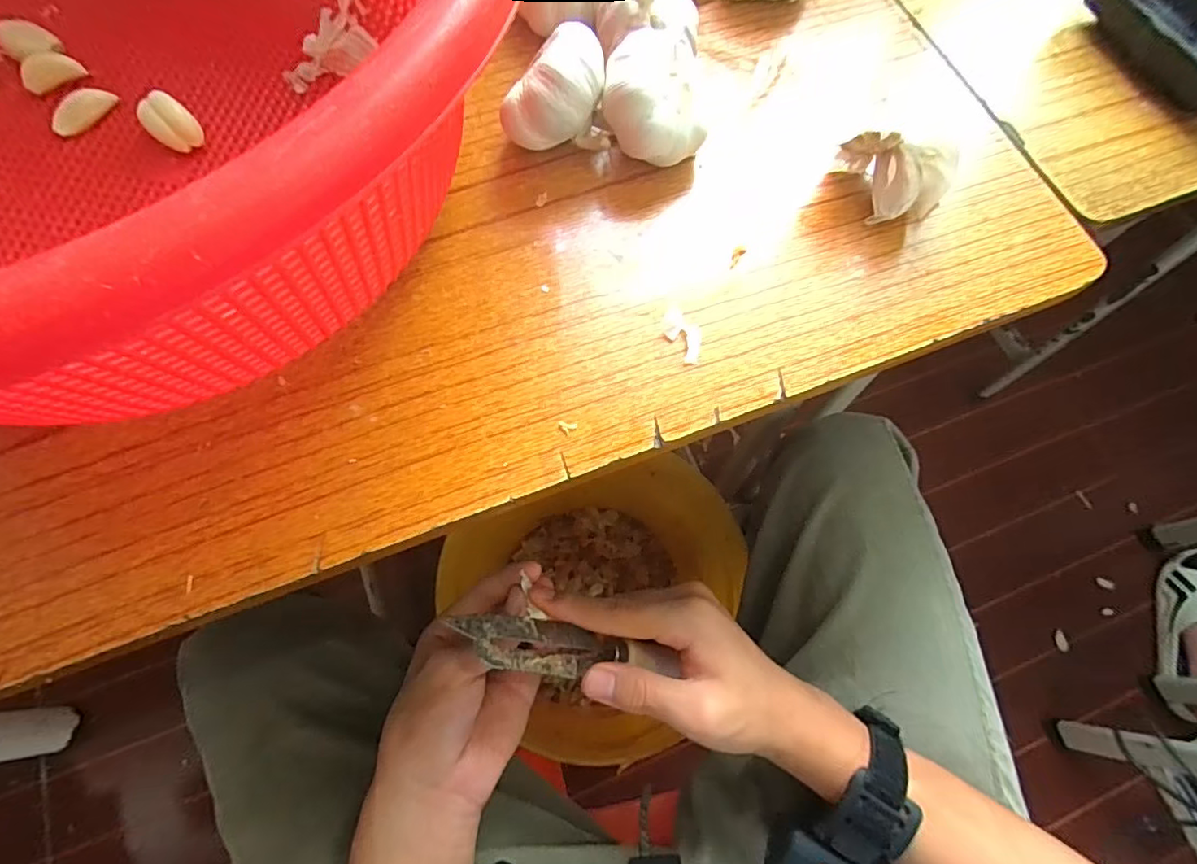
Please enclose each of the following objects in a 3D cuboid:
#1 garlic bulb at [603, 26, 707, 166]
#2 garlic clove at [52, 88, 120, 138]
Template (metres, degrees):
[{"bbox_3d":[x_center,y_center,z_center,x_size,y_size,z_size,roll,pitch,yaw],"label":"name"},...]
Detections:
[{"bbox_3d":[0.026,-0.151,0.269,0.045,0.045,0.041,3,70,-2],"label":"garlic bulb"},{"bbox_3d":[-0.242,-0.151,0.270,0.008,0.013,0.030,43,74,12],"label":"garlic clove"}]

